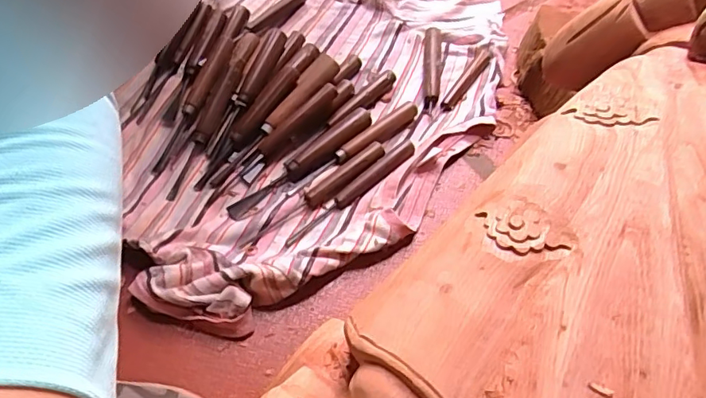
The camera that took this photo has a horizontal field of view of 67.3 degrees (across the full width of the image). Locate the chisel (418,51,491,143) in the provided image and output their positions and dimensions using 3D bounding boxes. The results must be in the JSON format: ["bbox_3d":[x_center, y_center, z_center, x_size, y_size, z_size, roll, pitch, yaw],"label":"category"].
[{"bbox_3d":[0.125,-0.127,0.644,0.018,0.014,0.181,31,61,12],"label":"chisel"}]

